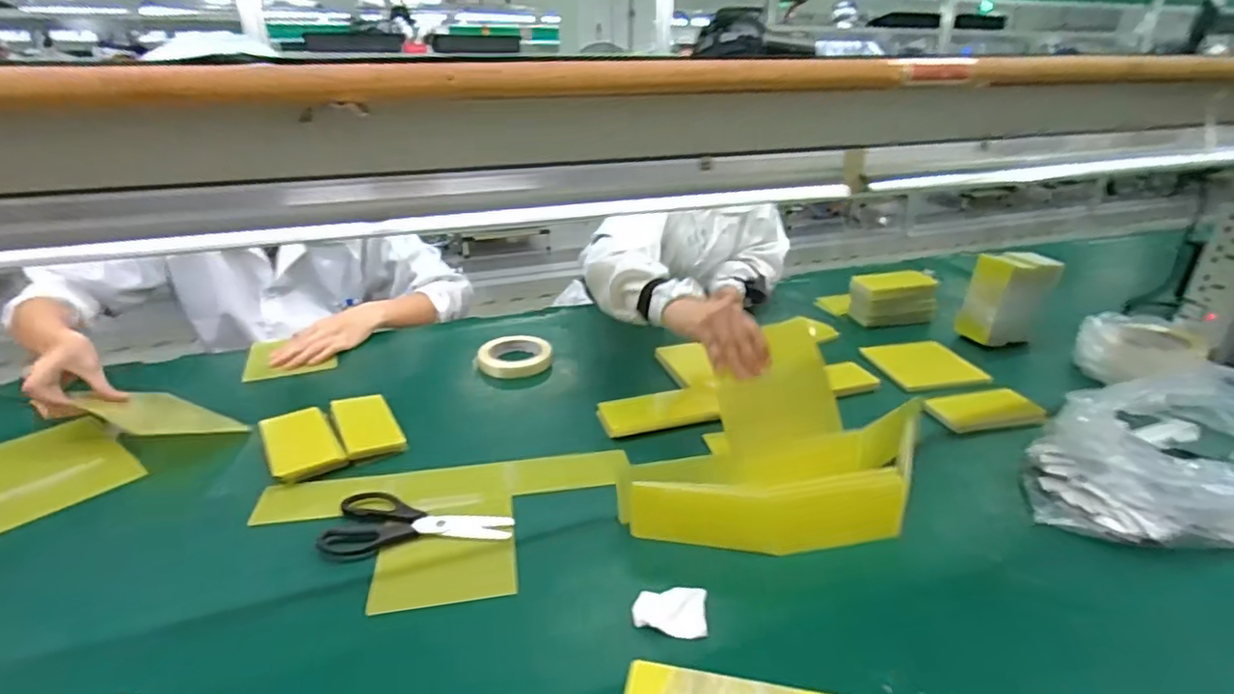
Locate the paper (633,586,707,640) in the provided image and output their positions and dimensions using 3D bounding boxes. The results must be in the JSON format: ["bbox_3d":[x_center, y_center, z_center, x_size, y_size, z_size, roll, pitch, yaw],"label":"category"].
[{"bbox_3d":[0.047,0.232,0.541,0.064,0.030,0.037,4,25,10],"label":"paper"}]

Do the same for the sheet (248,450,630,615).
[{"bbox_3d":[-0.182,0.191,0.656,0.401,0.011,0.203,-4,28,-10],"label":"sheet"}]

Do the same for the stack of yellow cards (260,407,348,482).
[{"bbox_3d":[-0.394,0.119,0.763,0.079,0.026,0.131,-17,29,-33],"label":"stack of yellow cards"}]

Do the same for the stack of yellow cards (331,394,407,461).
[{"bbox_3d":[-0.327,0.101,0.804,0.072,0.011,0.120,-7,34,-32],"label":"stack of yellow cards"}]

